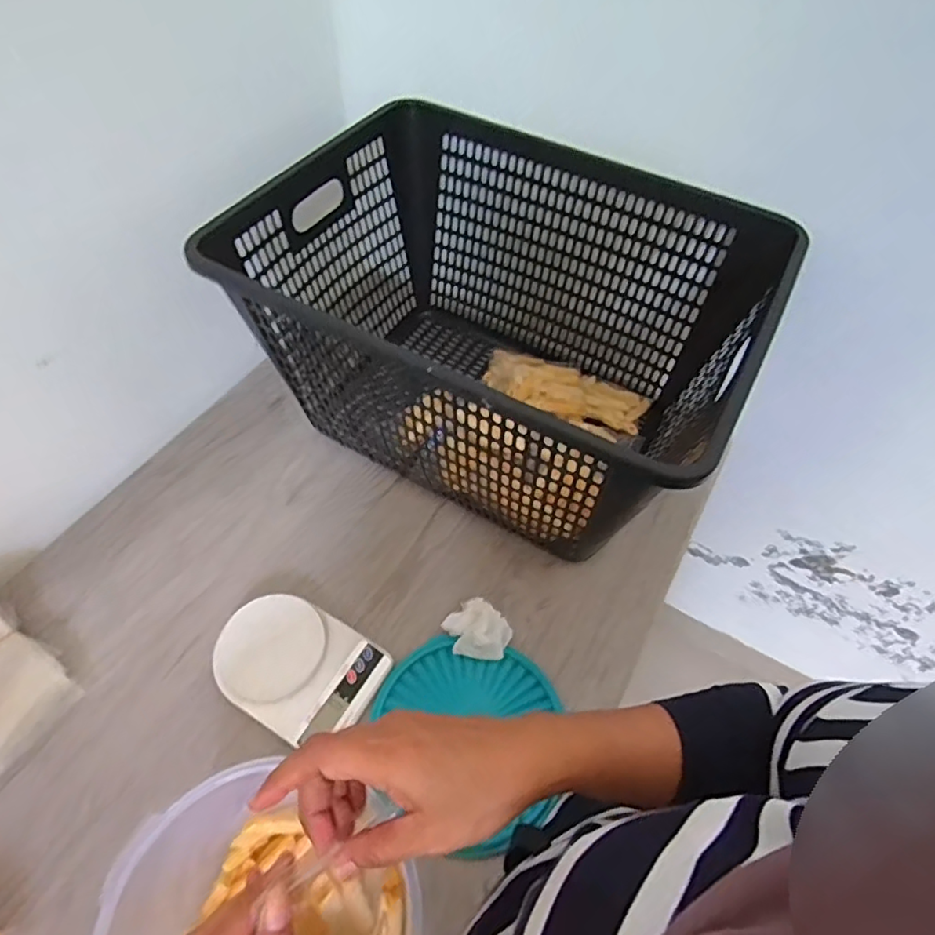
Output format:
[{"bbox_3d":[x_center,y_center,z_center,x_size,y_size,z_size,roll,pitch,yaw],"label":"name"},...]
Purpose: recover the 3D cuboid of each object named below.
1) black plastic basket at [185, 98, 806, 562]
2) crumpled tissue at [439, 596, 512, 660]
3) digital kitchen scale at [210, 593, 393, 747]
[{"bbox_3d":[0.031,-0.160,0.753,0.561,0.315,0.436,25,58,14],"label":"black plastic basket"},{"bbox_3d":[0.013,0.192,0.678,0.071,0.032,0.066,38,62,21],"label":"crumpled tissue"},{"bbox_3d":[-0.189,0.219,0.647,0.173,0.043,0.124,26,58,14],"label":"digital kitchen scale"}]

